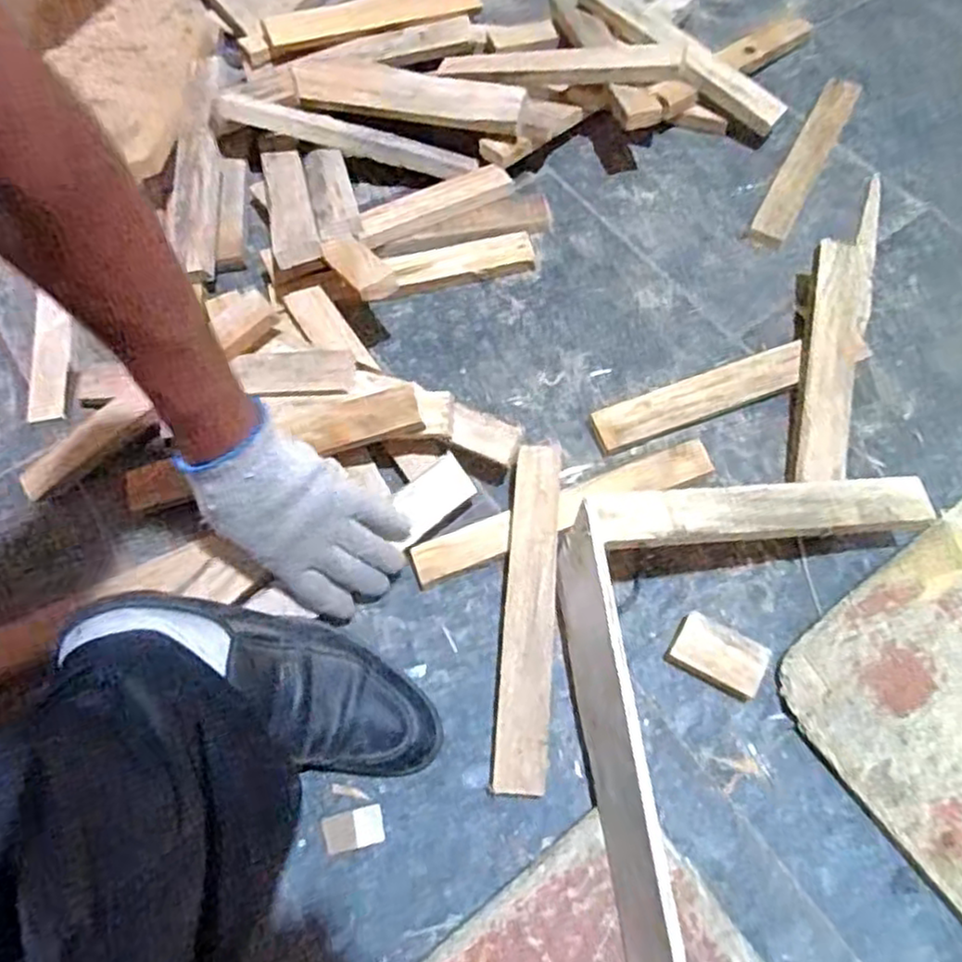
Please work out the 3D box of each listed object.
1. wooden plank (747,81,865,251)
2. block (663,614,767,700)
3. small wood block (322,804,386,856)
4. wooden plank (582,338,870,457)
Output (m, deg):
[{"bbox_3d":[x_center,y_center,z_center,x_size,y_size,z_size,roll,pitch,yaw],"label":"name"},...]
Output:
[{"bbox_3d":[0.370,-0.366,0.802,0.038,0.021,0.264,27,69,13],"label":"wooden plank"},{"bbox_3d":[0.189,0.138,0.561,0.071,0.029,0.043,24,69,12],"label":"block"},{"bbox_3d":[-0.095,0.260,0.523,0.044,0.012,0.026,-13,66,-4],"label":"small wood block"},{"bbox_3d":[0.239,-0.089,0.674,0.276,0.022,0.042,-20,67,-7],"label":"wooden plank"}]

